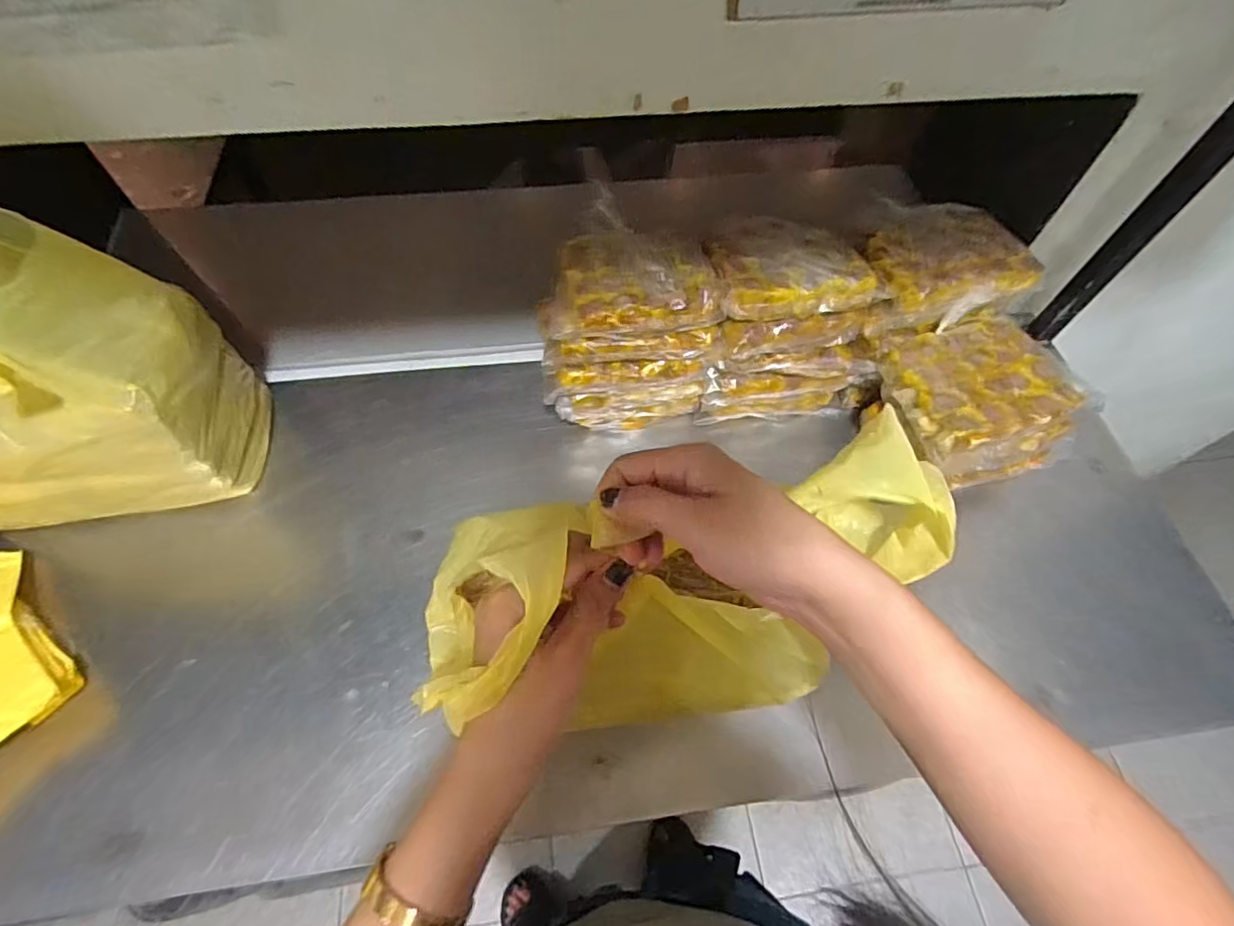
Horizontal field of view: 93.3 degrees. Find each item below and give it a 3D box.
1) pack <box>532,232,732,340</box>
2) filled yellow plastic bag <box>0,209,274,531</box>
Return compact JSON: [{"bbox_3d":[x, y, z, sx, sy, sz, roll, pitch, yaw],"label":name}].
[{"bbox_3d":[0.013,-0.174,0.553,0.160,0.037,0.113,-4,60,-4],"label":"pack"},{"bbox_3d":[-0.476,-0.076,0.473,0.225,0.324,0.158,-3,60,-3],"label":"filled yellow plastic bag"}]

